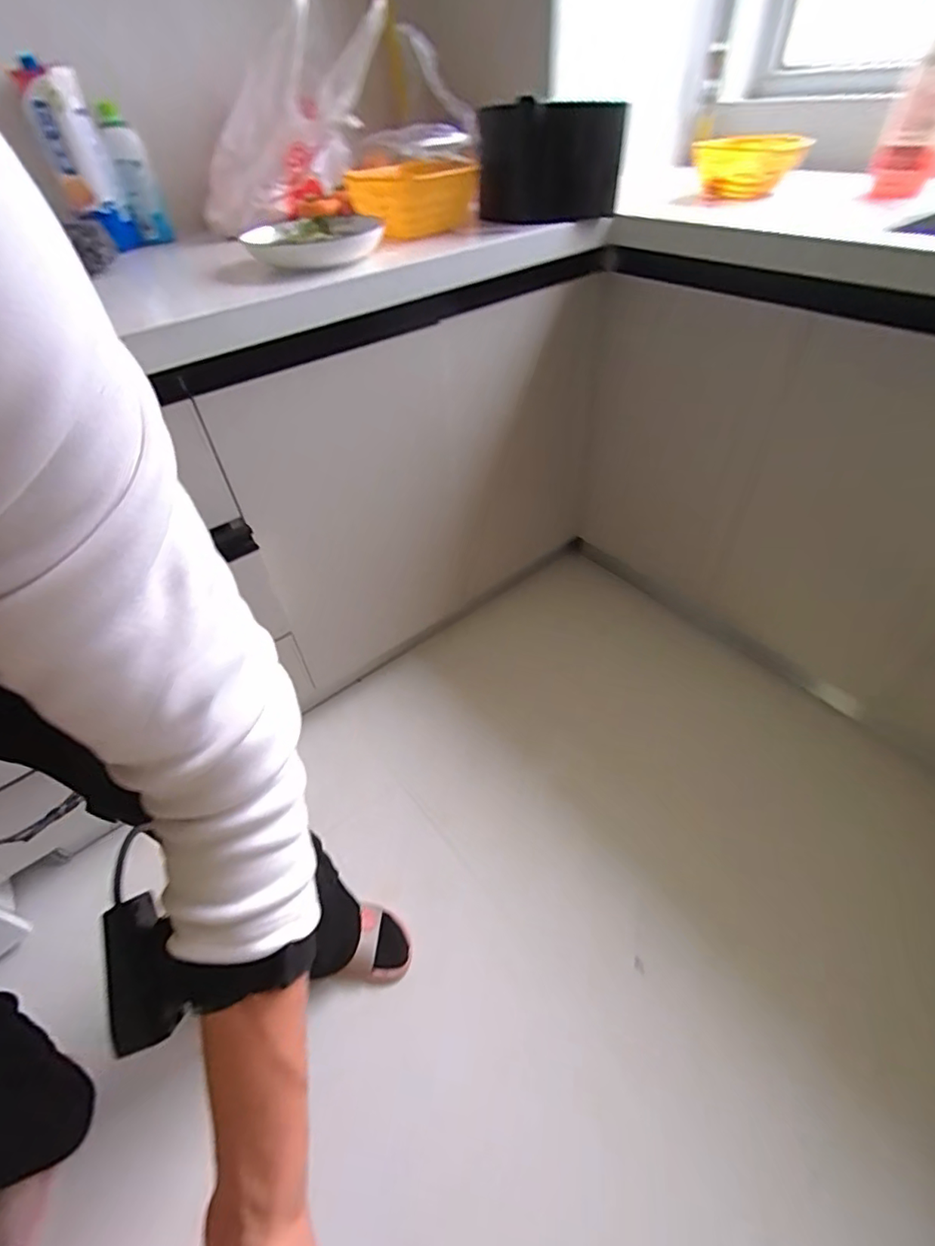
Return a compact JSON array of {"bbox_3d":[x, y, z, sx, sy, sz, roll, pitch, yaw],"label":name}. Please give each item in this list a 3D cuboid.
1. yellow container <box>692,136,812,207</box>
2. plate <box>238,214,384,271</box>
[{"bbox_3d":[0.510,-0.839,0.978,0.181,0.093,0.164,7,46,11],"label":"yellow container"},{"bbox_3d":[-0.218,-0.564,0.778,0.190,0.035,0.181,-5,45,0],"label":"plate"}]

